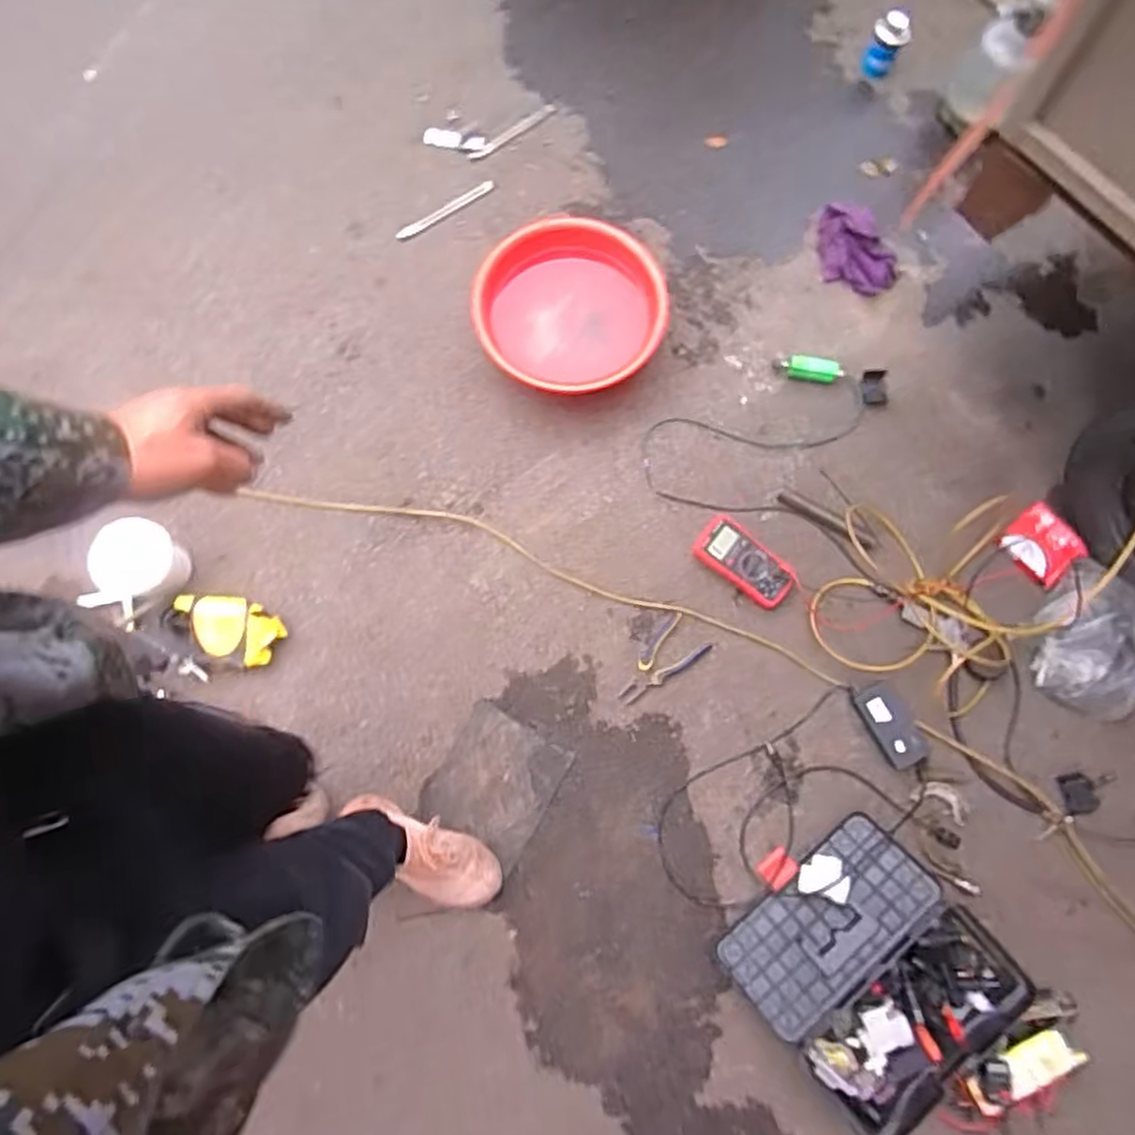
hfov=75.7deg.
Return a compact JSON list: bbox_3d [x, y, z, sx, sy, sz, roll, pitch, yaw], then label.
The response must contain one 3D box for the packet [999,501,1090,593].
[{"bbox_3d":[0.879,-0.041,1.347,0.117,0.012,0.122,-38,80,-7],"label":"packet"}]

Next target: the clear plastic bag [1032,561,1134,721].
[{"bbox_3d":[0.931,0.133,1.279,0.200,0.071,0.238,38,81,9],"label":"clear plastic bag"}]

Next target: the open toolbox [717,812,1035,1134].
[{"bbox_3d":[0.484,0.645,1.164,0.343,0.127,0.339,-38,80,-7],"label":"open toolbox"}]

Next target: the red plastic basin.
[{"bbox_3d":[0.008,-0.512,1.442,0.367,0.108,0.345,0,78,1],"label":"red plastic basin"}]

